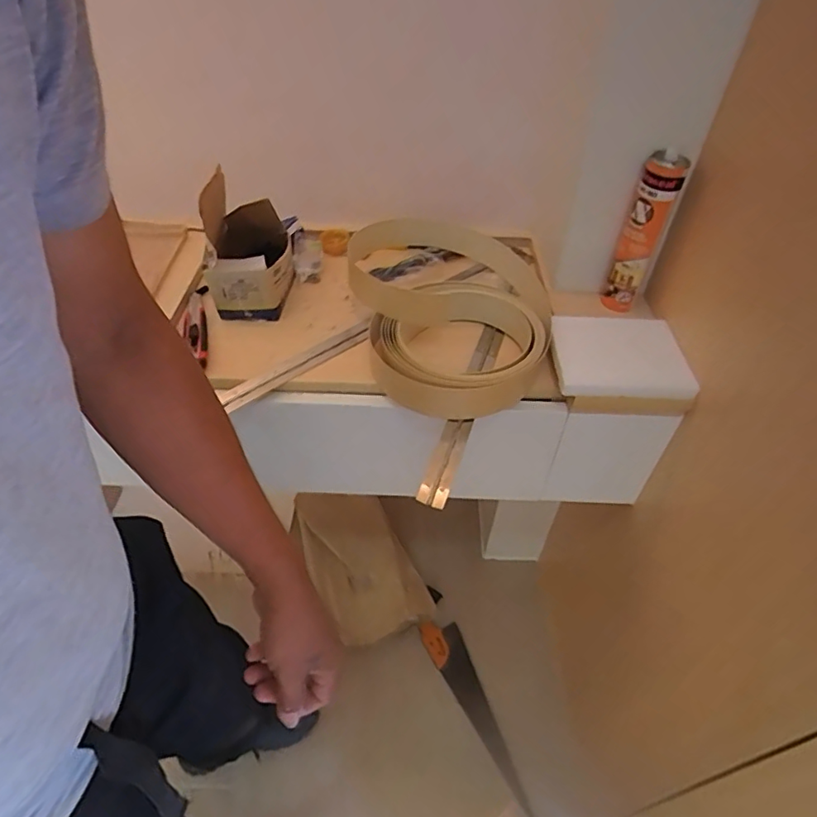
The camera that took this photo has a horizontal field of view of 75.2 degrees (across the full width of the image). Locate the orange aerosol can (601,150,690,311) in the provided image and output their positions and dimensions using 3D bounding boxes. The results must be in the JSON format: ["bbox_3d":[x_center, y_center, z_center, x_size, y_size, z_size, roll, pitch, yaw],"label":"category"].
[{"bbox_3d":[0.306,-0.224,0.701,0.050,0.200,0.040,25,50,21],"label":"orange aerosol can"}]

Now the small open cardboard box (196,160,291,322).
[{"bbox_3d":[-0.227,-0.227,0.751,0.107,0.161,0.129,-2,46,-3],"label":"small open cardboard box"}]

